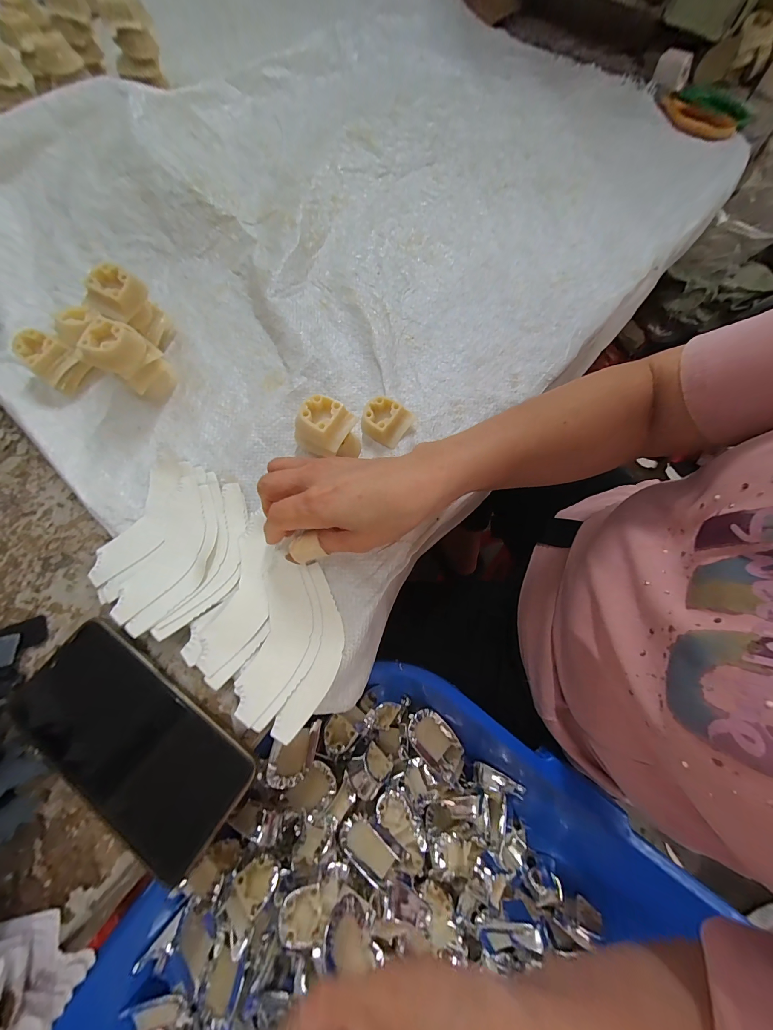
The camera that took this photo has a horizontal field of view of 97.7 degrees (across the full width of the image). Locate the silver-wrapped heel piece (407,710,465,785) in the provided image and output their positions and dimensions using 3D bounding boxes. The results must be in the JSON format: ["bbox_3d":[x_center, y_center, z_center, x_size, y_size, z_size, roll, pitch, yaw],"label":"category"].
[{"bbox_3d":[0.054,0.239,0.354,0.037,0.021,0.072,-43,78,-14],"label":"silver-wrapped heel piece"}]

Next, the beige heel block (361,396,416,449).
[{"bbox_3d":[0.000,-0.084,0.300,0.038,0.021,0.036,34,74,9],"label":"beige heel block"}]

